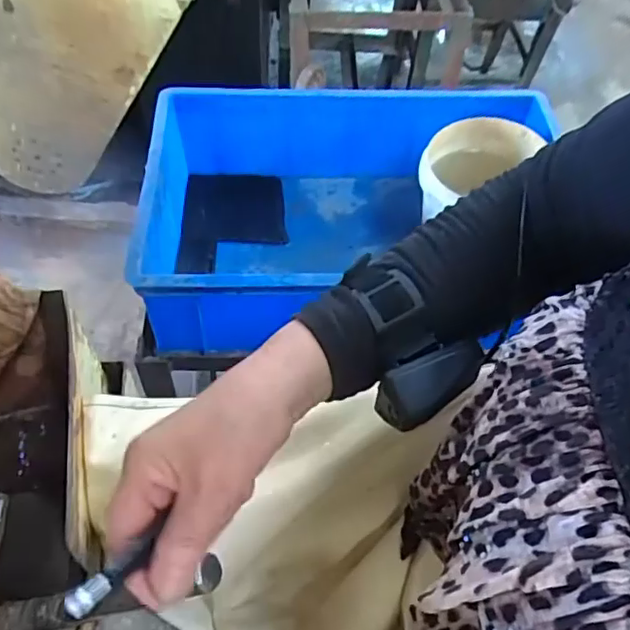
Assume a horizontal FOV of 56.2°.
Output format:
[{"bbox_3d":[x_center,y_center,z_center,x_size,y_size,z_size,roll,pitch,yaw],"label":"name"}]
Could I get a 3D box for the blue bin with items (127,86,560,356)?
[{"bbox_3d":[0.055,-0.125,0.771,0.522,0.180,0.340,-3,55,-7],"label":"blue bin with items"}]

